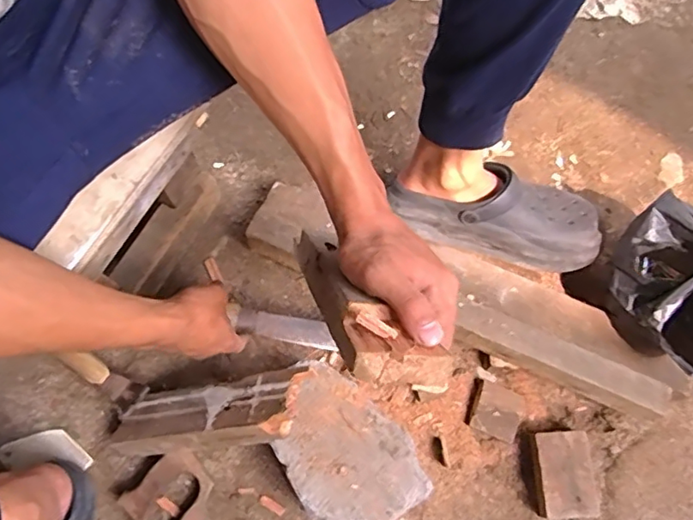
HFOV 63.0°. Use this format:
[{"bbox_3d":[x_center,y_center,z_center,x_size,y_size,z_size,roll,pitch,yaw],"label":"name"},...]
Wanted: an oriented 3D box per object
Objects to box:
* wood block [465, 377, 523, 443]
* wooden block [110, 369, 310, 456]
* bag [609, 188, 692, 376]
[{"bbox_3d":[0.185,0.185,0.703,0.060,0.018,0.064,19,74,4],"label":"wood block"},{"bbox_3d":[-0.155,0.166,0.599,0.247,0.034,0.063,-16,74,25],"label":"wooden block"},{"bbox_3d":[0.387,0.030,0.659,0.145,0.156,0.187,-33,77,-10],"label":"bag"}]

